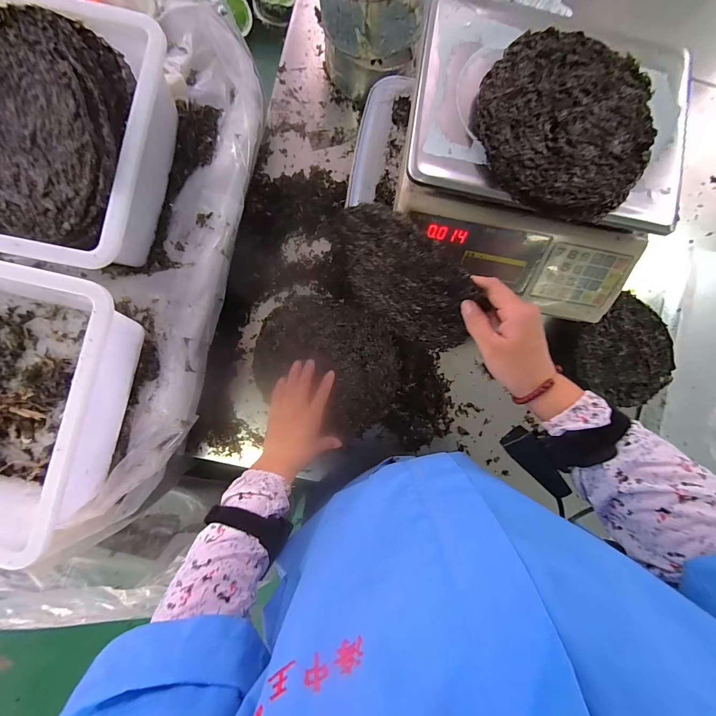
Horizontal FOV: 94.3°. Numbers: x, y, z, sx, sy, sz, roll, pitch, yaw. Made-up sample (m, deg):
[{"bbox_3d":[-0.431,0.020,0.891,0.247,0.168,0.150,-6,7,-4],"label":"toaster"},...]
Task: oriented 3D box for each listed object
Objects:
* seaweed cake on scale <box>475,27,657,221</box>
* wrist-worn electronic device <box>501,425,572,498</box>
[{"bbox_3d":[0.226,-0.255,0.365,0.192,0.025,0.193,0,88,-5],"label":"seaweed cake on scale"},{"bbox_3d":[0.179,0.104,0.329,0.028,0.026,0.072,-36,78,-5],"label":"wrist-worn electronic device"}]

